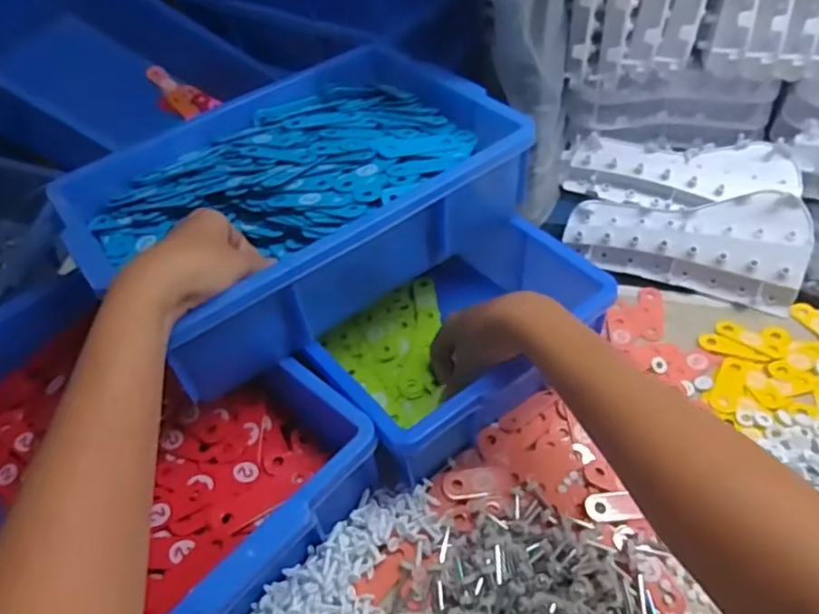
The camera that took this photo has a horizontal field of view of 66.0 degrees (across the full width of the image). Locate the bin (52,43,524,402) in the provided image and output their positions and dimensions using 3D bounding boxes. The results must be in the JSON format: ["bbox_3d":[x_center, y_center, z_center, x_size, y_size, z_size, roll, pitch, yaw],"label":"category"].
[{"bbox_3d":[-0.101,-0.112,0.571,0.355,0.090,0.268,-30,57,-19],"label":"bin"}]

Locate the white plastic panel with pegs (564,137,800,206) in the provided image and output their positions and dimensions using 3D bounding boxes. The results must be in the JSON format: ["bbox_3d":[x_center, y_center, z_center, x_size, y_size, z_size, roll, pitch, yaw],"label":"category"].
[{"bbox_3d":[0.291,-0.149,0.683,0.234,0.031,0.079,11,51,15],"label":"white plastic panel with pegs"}]

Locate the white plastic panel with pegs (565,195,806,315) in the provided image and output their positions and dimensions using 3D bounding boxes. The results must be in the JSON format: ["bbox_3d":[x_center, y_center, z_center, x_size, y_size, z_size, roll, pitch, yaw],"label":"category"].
[{"bbox_3d":[0.277,-0.070,0.639,0.226,0.056,0.088,9,50,13],"label":"white plastic panel with pegs"}]

